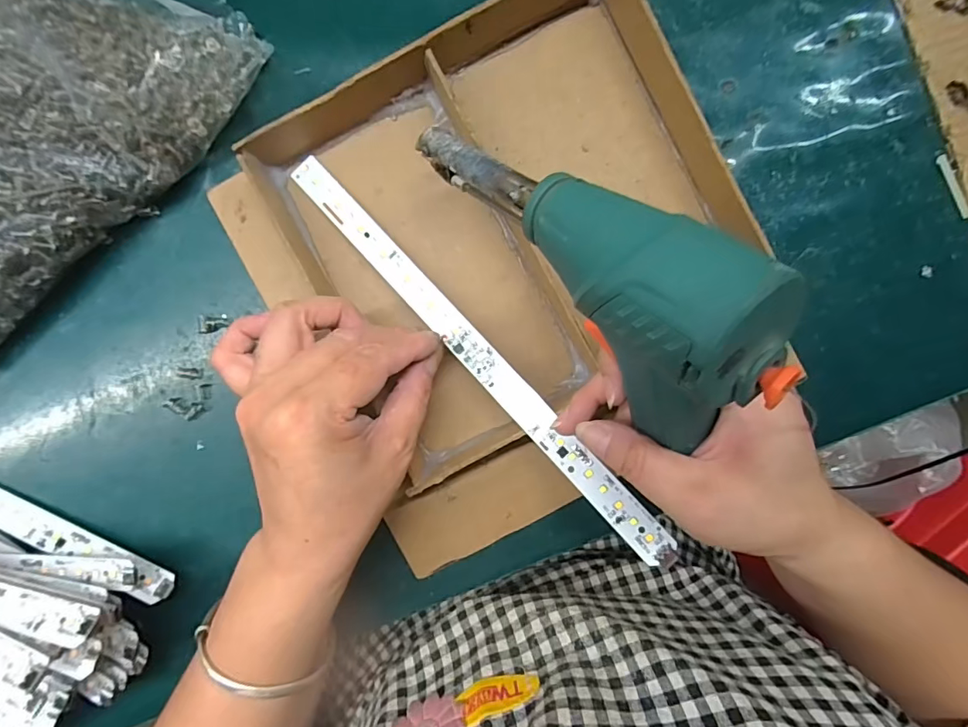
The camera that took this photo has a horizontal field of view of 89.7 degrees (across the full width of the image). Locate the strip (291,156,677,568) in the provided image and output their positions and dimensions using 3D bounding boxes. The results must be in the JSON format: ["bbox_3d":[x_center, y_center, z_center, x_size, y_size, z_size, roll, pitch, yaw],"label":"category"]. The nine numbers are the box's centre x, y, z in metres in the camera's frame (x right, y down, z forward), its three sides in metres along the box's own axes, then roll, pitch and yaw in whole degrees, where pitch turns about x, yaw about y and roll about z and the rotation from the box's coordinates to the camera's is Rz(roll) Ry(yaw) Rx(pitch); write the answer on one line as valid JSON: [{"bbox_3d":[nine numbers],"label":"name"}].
[{"bbox_3d":[-0.009,-0.010,0.256,0.017,0.006,0.281,-44,79,3],"label":"strip"}]

